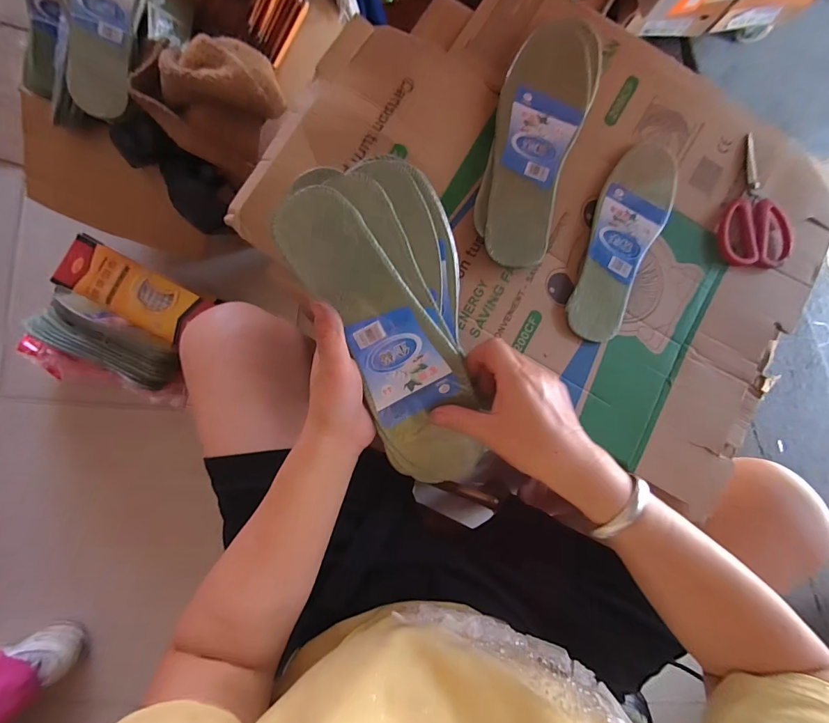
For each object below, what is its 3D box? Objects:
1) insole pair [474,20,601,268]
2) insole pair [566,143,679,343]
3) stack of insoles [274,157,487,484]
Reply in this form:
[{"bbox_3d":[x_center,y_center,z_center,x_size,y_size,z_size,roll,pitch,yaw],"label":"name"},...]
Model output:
[{"bbox_3d":[0.121,-0.223,0.398,0.087,0.016,0.258,17,85,-3],"label":"insole pair"},{"bbox_3d":[0.214,-0.125,0.407,0.071,0.009,0.214,23,85,-2],"label":"insole pair"},{"bbox_3d":[-0.007,-0.016,0.328,0.114,0.028,0.274,-18,108,-5],"label":"stack of insoles"}]

